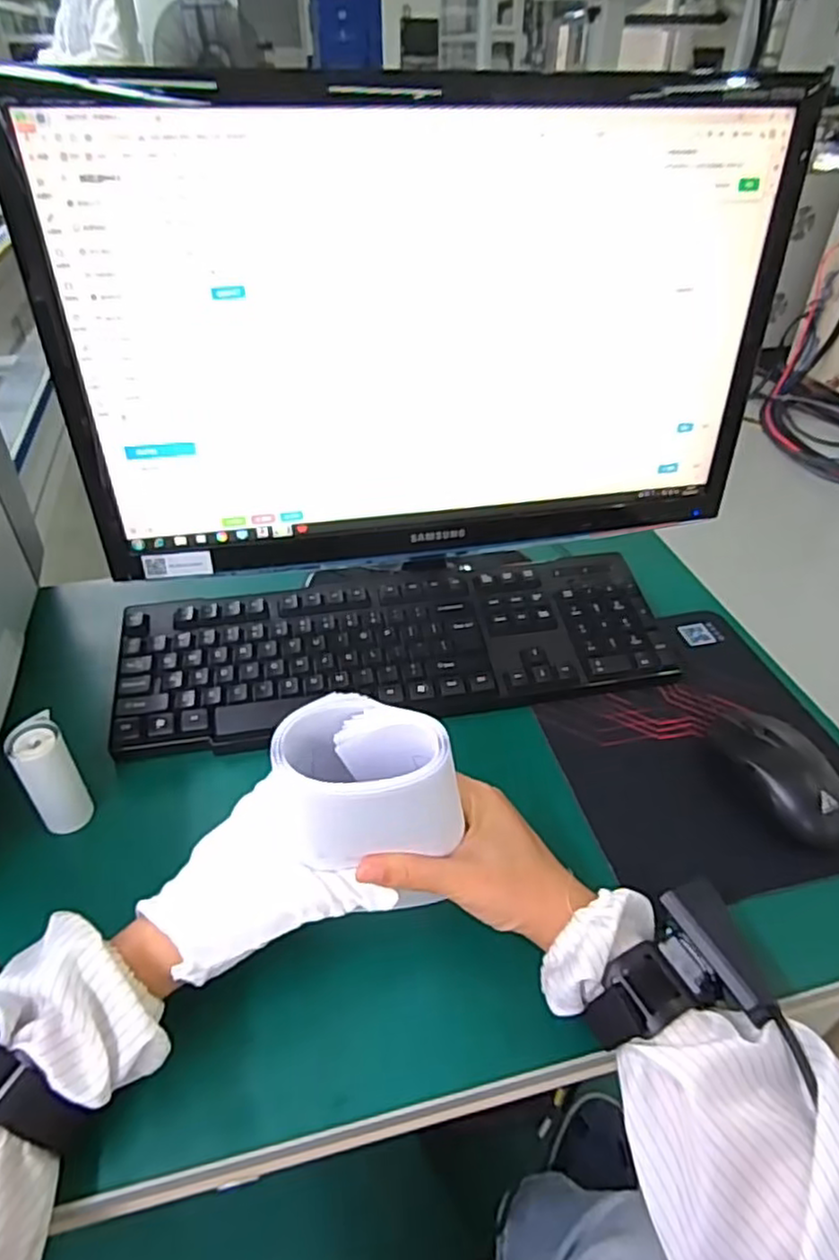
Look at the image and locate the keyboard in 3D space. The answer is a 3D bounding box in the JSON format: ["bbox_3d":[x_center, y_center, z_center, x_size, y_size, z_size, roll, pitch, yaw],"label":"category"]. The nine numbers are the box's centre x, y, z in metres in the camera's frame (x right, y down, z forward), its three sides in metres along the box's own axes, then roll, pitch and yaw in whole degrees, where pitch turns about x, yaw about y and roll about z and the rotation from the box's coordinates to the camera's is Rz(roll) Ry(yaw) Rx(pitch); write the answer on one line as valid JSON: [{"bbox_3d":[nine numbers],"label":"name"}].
[{"bbox_3d":[-0.018,0.011,0.589,0.455,0.038,0.163,-8,40,-9],"label":"keyboard"}]

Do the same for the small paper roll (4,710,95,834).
[{"bbox_3d":[-0.247,0.096,0.464,0.034,0.079,0.041,-29,48,-31],"label":"small paper roll"}]

